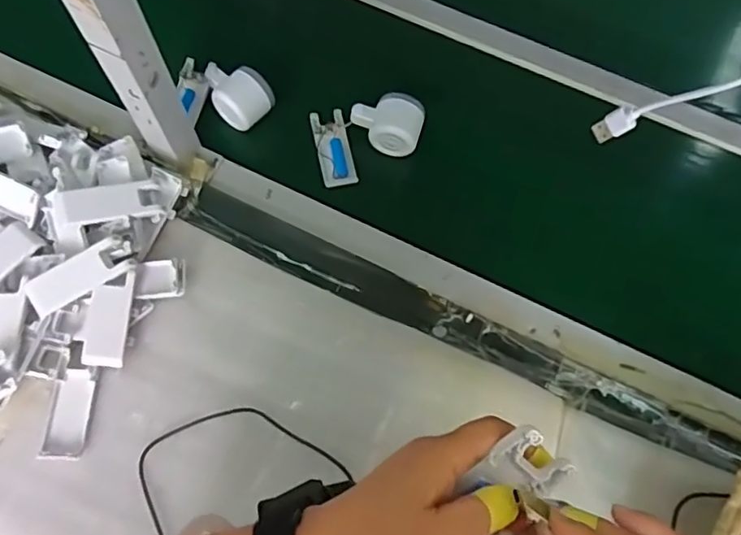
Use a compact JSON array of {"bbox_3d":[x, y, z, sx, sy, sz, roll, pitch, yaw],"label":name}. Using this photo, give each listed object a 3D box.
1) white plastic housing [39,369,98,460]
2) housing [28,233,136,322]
[{"bbox_3d":[-0.294,0.144,0.561,0.038,0.012,0.084,3,69,0],"label":"white plastic housing"},{"bbox_3d":[-0.290,0.008,0.572,0.106,0.022,0.037,-33,74,-13],"label":"housing"}]

